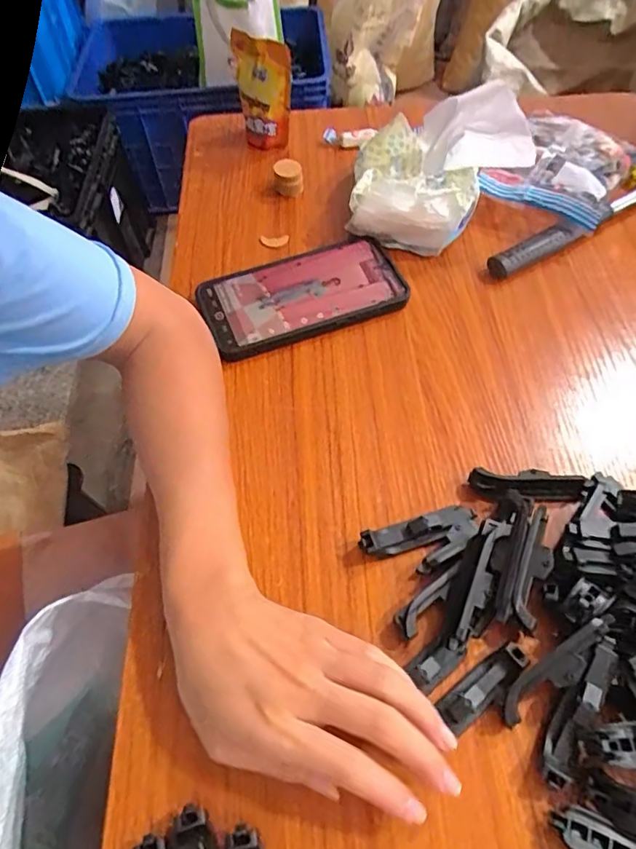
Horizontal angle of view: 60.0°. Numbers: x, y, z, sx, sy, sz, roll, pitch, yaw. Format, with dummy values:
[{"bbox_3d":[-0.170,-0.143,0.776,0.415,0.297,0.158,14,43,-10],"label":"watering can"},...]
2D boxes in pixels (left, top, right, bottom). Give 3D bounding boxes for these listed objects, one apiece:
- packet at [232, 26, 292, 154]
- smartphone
[{"bbox_3d":[-0.052,-0.330,0.554,0.054,0.098,0.038,-5,56,-1],"label":"packet"},{"bbox_3d":[-0.013,-0.103,0.450,0.159,0.018,0.086,-22,58,-12],"label":"smartphone"}]

